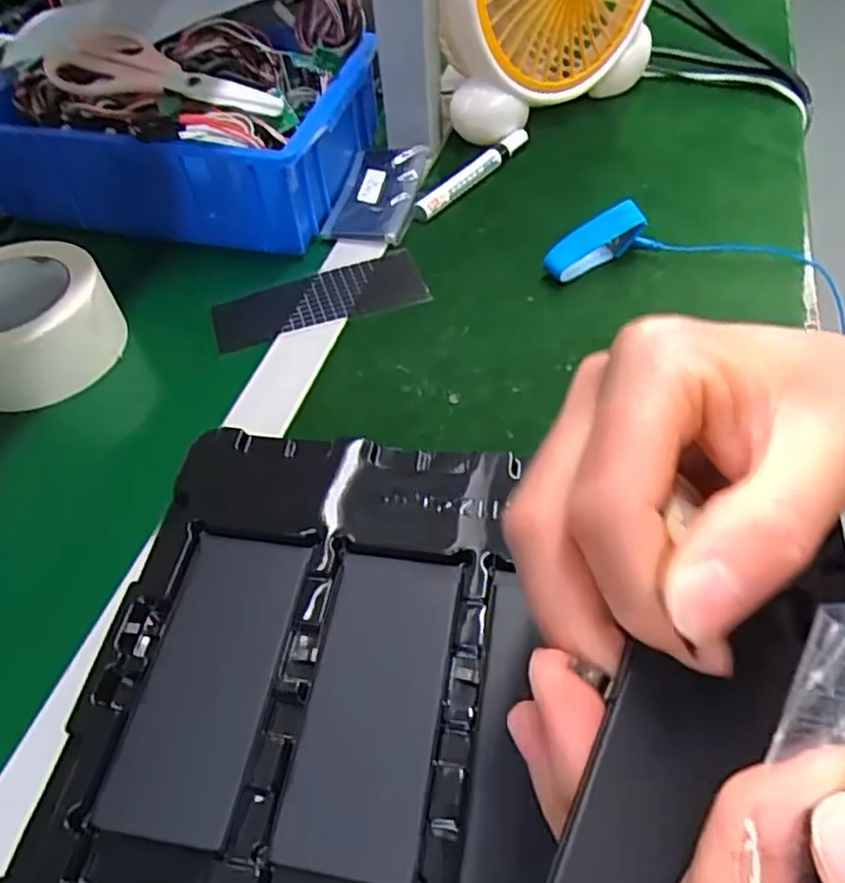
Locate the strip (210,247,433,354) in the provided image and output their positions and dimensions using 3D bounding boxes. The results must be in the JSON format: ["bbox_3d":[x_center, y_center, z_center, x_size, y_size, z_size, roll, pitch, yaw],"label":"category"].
[{"bbox_3d":[-0.073,-0.100,0.476,0.146,0.008,0.059,-18,52,-6],"label":"strip"}]

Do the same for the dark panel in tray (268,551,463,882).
[{"bbox_3d":[-0.018,0.092,0.243,0.048,0.009,0.108,8,51,7],"label":"dark panel in tray"}]

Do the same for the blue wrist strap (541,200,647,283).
[{"bbox_3d":[0.118,-0.135,0.462,0.062,0.044,0.017,-19,52,-12],"label":"blue wrist strap"}]

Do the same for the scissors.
[{"bbox_3d":[-0.195,-0.278,0.511,0.192,0.021,0.069,13,52,11],"label":"scissors"}]

